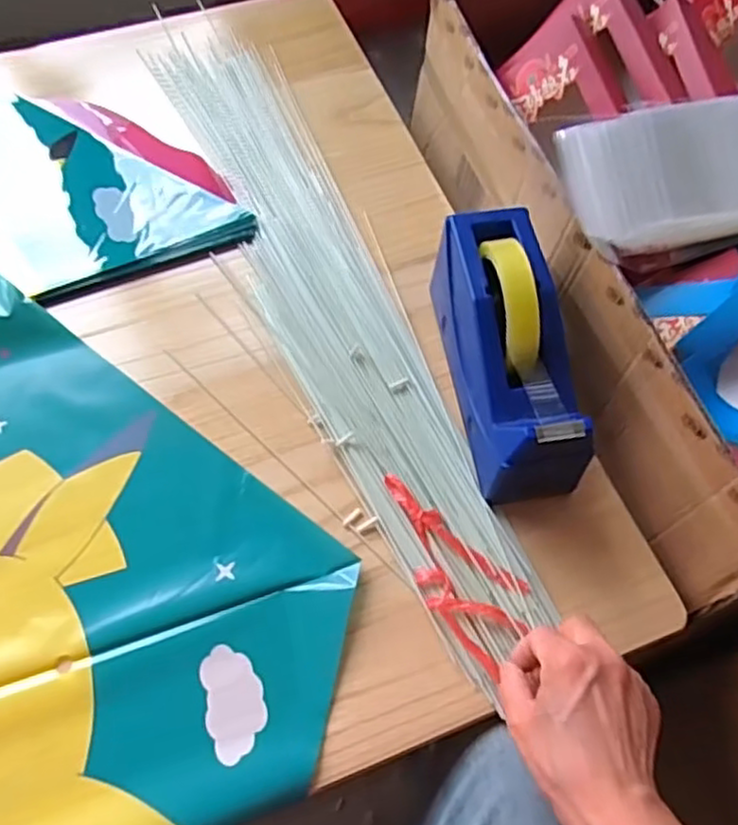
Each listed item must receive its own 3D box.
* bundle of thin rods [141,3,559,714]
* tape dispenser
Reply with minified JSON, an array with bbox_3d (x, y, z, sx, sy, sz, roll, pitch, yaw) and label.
[{"bbox_3d":[-0.056,-0.136,0.624,0.122,0.011,0.726,-19,64,-12],"label":"bundle of thin rods"},{"bbox_3d":[0.103,-0.045,0.520,0.070,0.116,0.195,-9,64,-8],"label":"tape dispenser"}]

